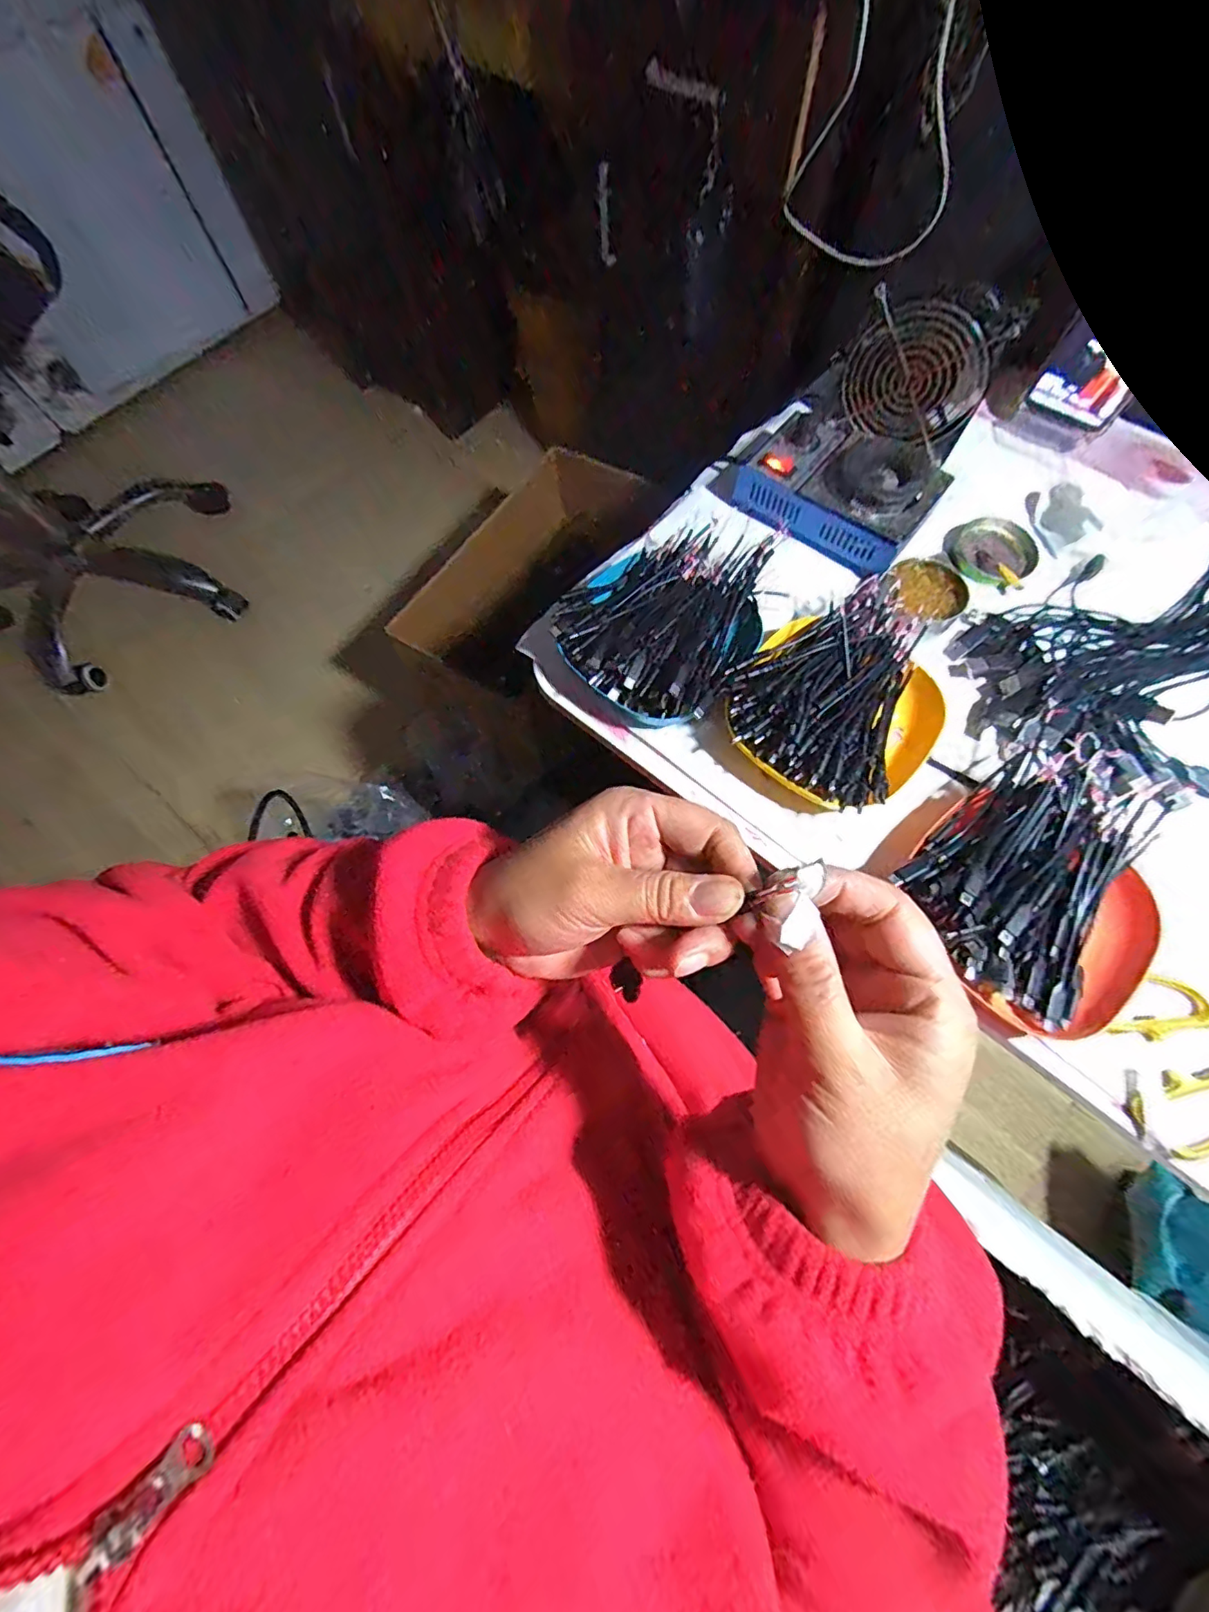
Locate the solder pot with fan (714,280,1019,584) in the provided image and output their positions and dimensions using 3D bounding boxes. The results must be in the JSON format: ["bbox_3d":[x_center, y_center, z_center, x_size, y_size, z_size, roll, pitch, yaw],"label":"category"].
[{"bbox_3d":[0.220,-0.324,0.468,0.174,0.093,0.200,38,76,15],"label":"solder pot with fan"}]

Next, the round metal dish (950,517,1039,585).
[{"bbox_3d":[0.336,-0.219,0.477,0.063,0.011,0.063,-1,70,2],"label":"round metal dish"}]

